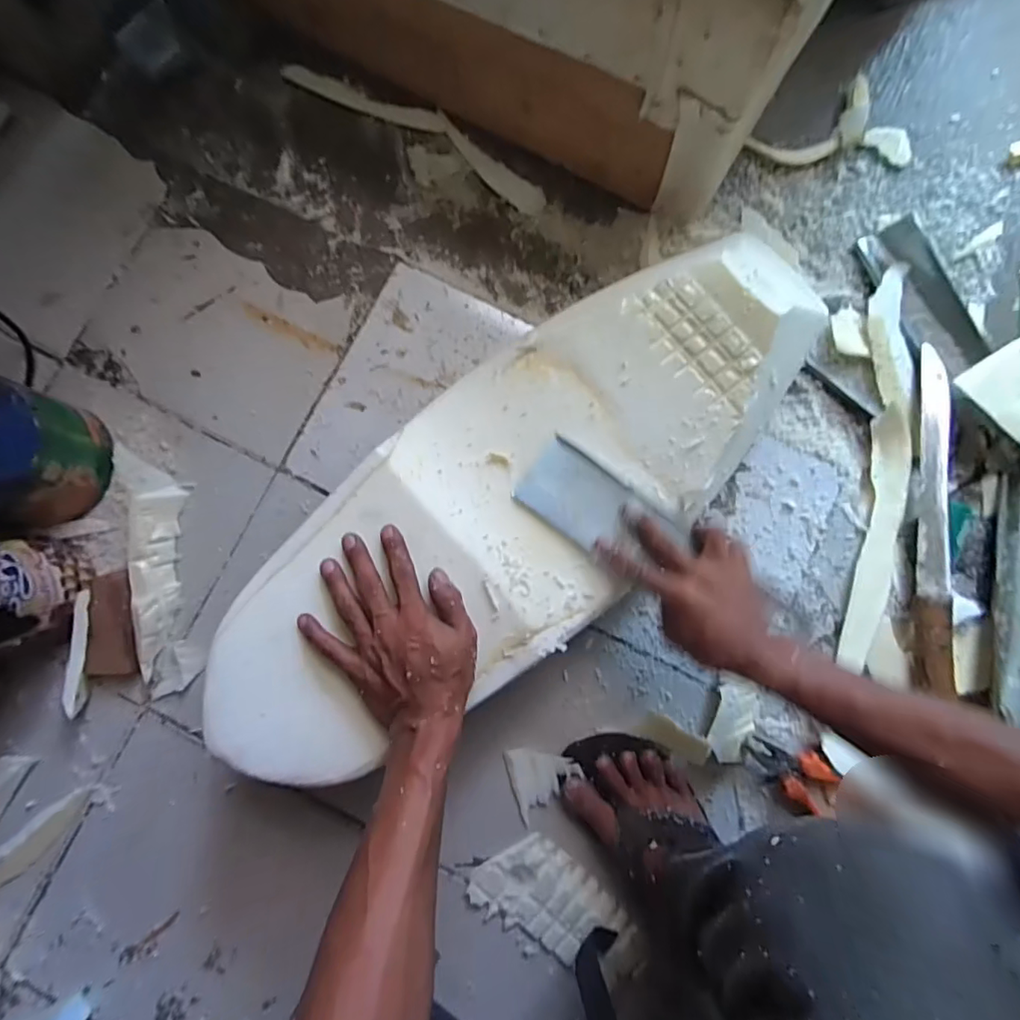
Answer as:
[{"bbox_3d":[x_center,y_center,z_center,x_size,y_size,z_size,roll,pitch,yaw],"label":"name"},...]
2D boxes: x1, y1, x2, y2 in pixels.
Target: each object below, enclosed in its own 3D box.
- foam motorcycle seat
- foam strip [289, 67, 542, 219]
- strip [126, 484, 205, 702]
[{"bbox_3d":[0.014,-0.014,0.498,0.642,0.078,0.248,-39,84,-5],"label":"foam motorcycle seat"},{"bbox_3d":[-0.116,-0.489,0.693,0.377,0.008,0.053,31,85,4],"label":"foam strip"},{"bbox_3d":[-0.389,0.085,0.604,0.058,0.037,0.240,-9,83,-1],"label":"strip"}]

